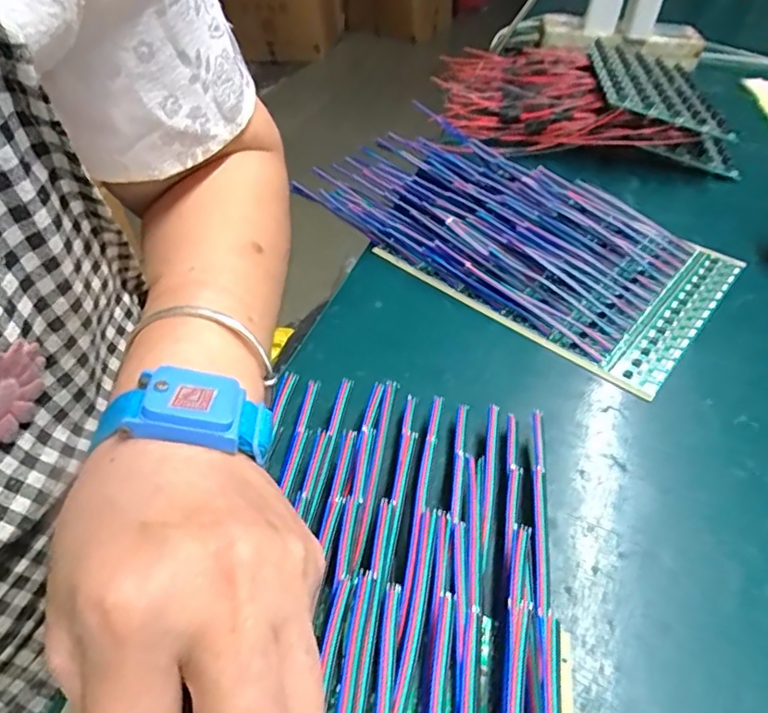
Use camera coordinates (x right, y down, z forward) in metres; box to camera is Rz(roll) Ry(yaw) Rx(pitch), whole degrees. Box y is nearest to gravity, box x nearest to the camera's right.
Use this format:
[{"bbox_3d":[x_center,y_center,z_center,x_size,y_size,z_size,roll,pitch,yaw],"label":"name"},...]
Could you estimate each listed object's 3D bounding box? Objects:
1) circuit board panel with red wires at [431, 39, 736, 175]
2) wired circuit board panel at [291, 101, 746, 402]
[{"bbox_3d":[0.183,-0.256,0.539,0.261,0.045,0.219,7,44,2],"label":"circuit board panel with red wires"},{"bbox_3d":[0.088,-0.095,0.399,0.283,0.017,0.168,35,52,27],"label":"wired circuit board panel"}]

